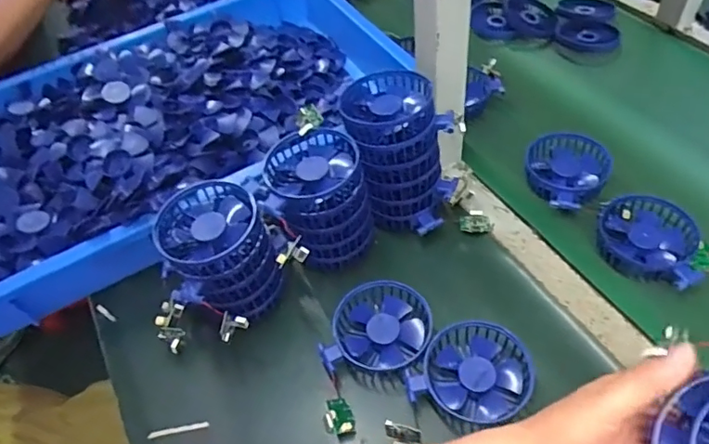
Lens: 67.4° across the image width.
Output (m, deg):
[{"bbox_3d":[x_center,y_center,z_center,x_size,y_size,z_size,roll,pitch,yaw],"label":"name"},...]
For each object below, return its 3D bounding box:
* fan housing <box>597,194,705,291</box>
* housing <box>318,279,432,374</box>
[{"bbox_3d":[0.294,0.018,0.532,0.095,0.026,0.093,26,57,25],"label":"fan housing"},{"bbox_3d":[0.026,0.102,0.502,0.086,0.032,0.093,11,52,15],"label":"housing"}]

